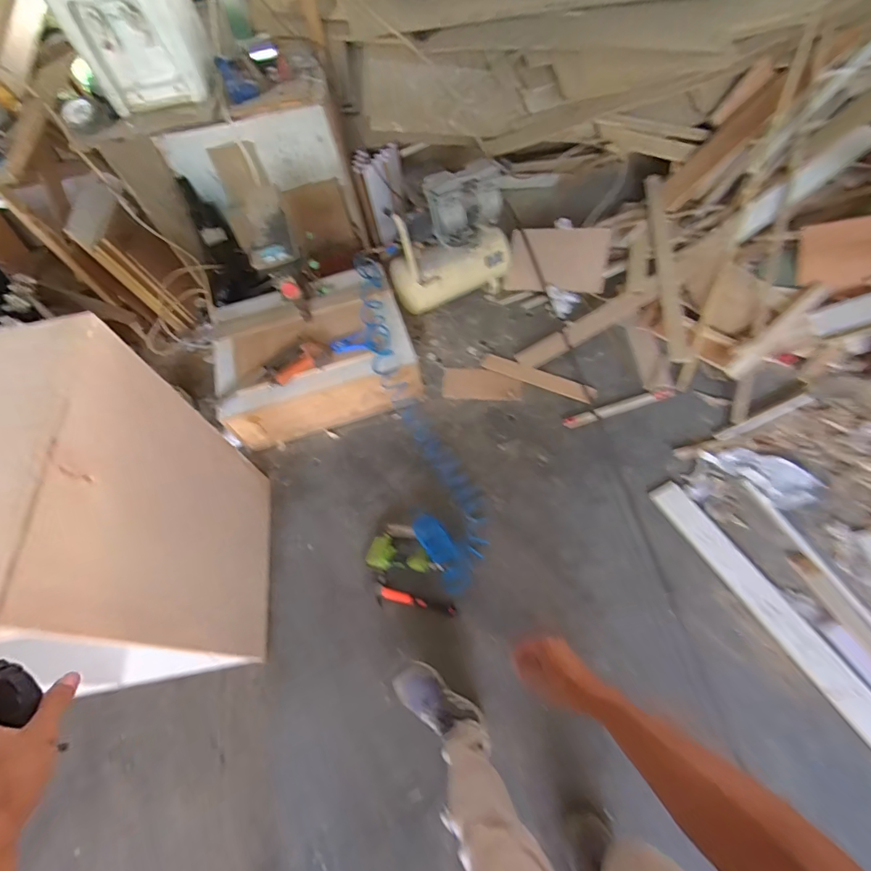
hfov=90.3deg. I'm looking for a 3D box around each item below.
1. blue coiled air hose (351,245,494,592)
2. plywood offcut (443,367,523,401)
[{"bbox_3d":[-0.079,-0.096,1.484,0.230,0.160,1.203,-19,77,-6],"label":"blue coiled air hose"},{"bbox_3d":[0.187,-0.204,1.722,0.310,0.016,0.161,5,56,11],"label":"plywood offcut"}]

